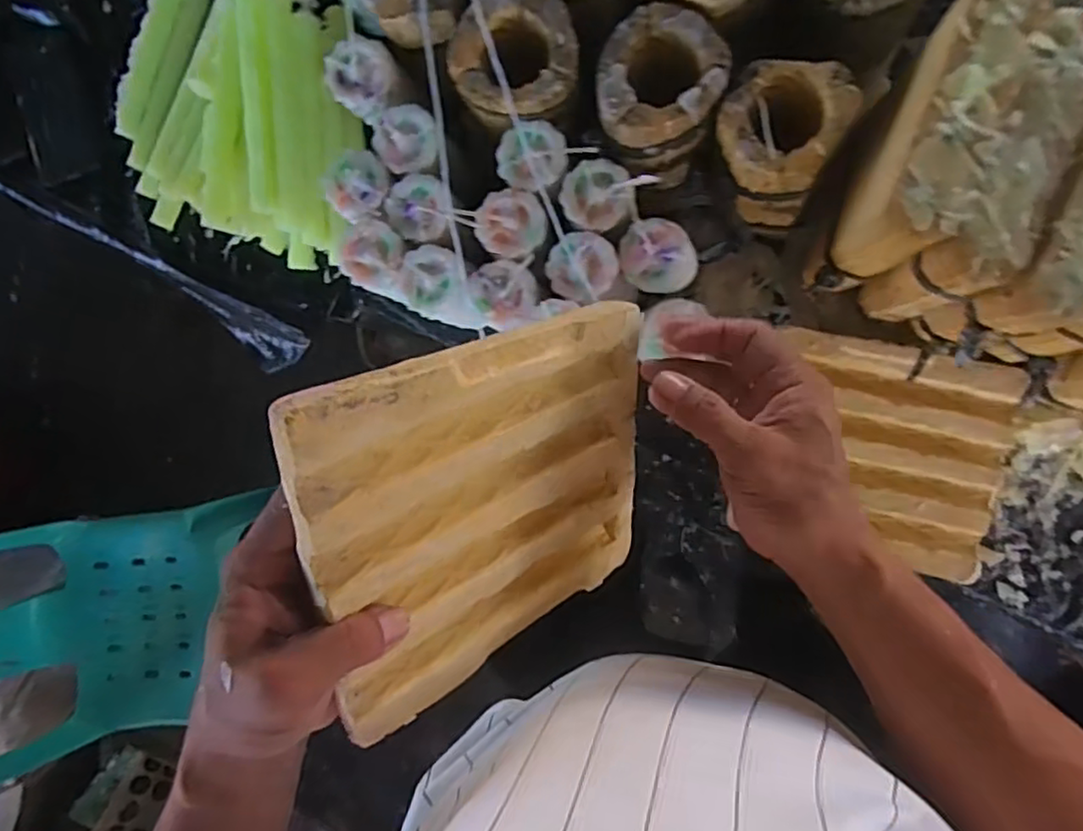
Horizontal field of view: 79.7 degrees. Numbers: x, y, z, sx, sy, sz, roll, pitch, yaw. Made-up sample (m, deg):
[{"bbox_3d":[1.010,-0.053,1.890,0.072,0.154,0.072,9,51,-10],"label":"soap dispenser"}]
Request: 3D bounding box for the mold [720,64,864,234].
[{"bbox_3d":[0.178,-0.204,0.506,0.085,0.119,0.086,0,91,9],"label":"mold"}]

